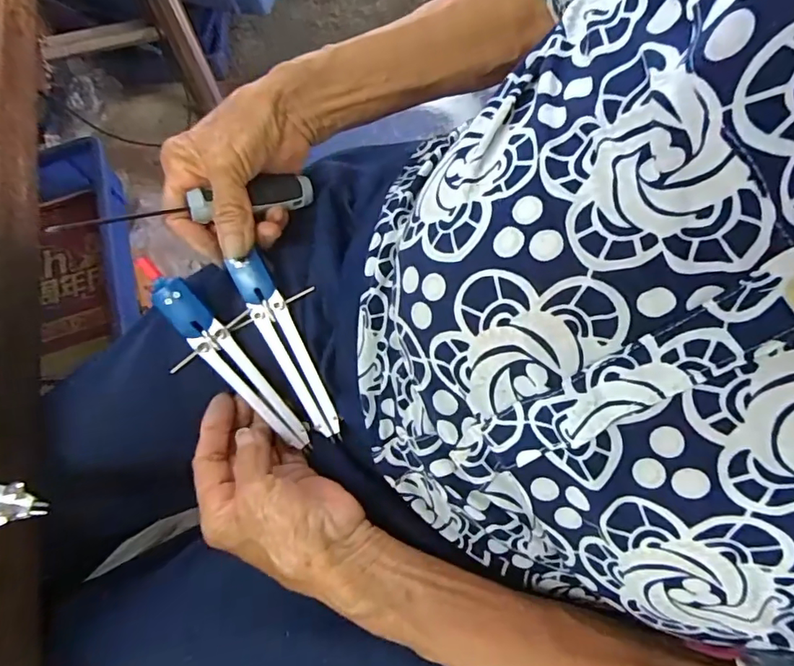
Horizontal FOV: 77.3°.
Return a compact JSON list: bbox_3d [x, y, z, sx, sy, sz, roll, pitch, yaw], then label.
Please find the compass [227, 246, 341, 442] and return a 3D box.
[{"bbox_3d":[-0.065,0.009,0.309,0.044,0.012,0.122,-27,92,-7],"label":"compass"}]

